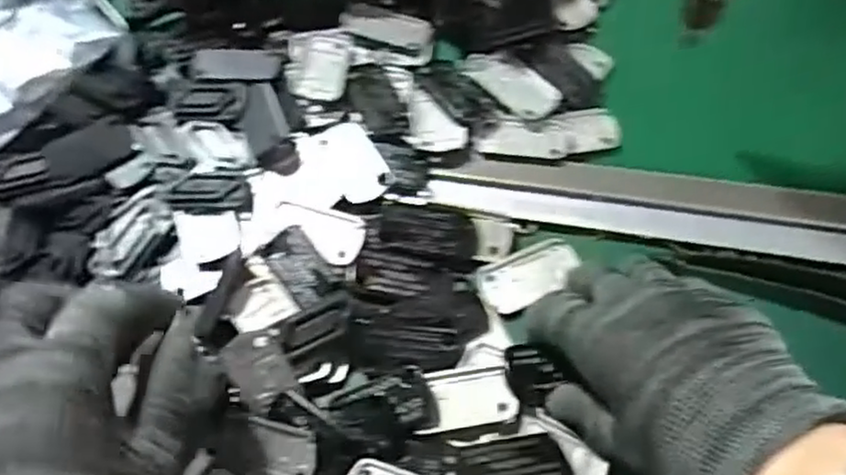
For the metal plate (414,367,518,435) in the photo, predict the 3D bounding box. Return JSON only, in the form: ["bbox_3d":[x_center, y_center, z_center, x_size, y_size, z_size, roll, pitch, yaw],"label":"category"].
[{"bbox_3d":[0.022,0.077,0.343,0.043,0.004,0.028,-6,66,1],"label":"metal plate"}]

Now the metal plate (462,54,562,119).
[{"bbox_3d":[0.052,-0.093,0.424,0.063,0.006,0.028,41,74,18],"label":"metal plate"}]

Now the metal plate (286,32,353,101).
[{"bbox_3d":[-0.063,-0.106,0.431,0.036,0.010,0.050,0,66,3],"label":"metal plate"}]

